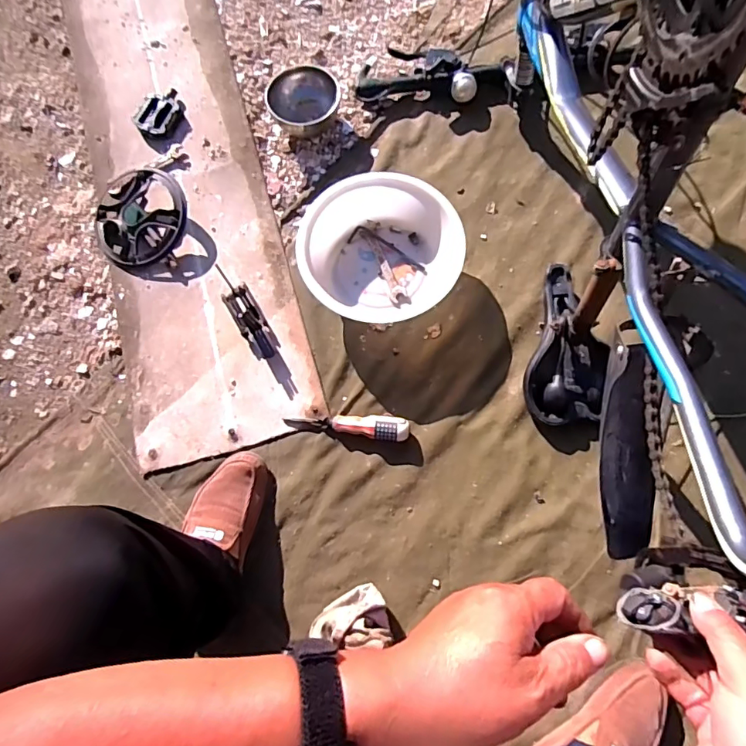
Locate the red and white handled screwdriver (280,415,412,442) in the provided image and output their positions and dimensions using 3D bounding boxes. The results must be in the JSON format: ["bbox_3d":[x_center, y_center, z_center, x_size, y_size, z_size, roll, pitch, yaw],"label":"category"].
[{"bbox_3d":[-0.039,0.076,0.749,0.185,0.023,0.037,8,78,3],"label":"red and white handled screwdriver"}]

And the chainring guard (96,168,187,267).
[{"bbox_3d":[-0.400,-0.266,0.841,0.161,0.022,0.164,0,88,5],"label":"chainring guard"}]

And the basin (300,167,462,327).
[{"bbox_3d":[0.013,-0.203,0.791,0.245,0.079,0.226,0,77,1],"label":"basin"}]

